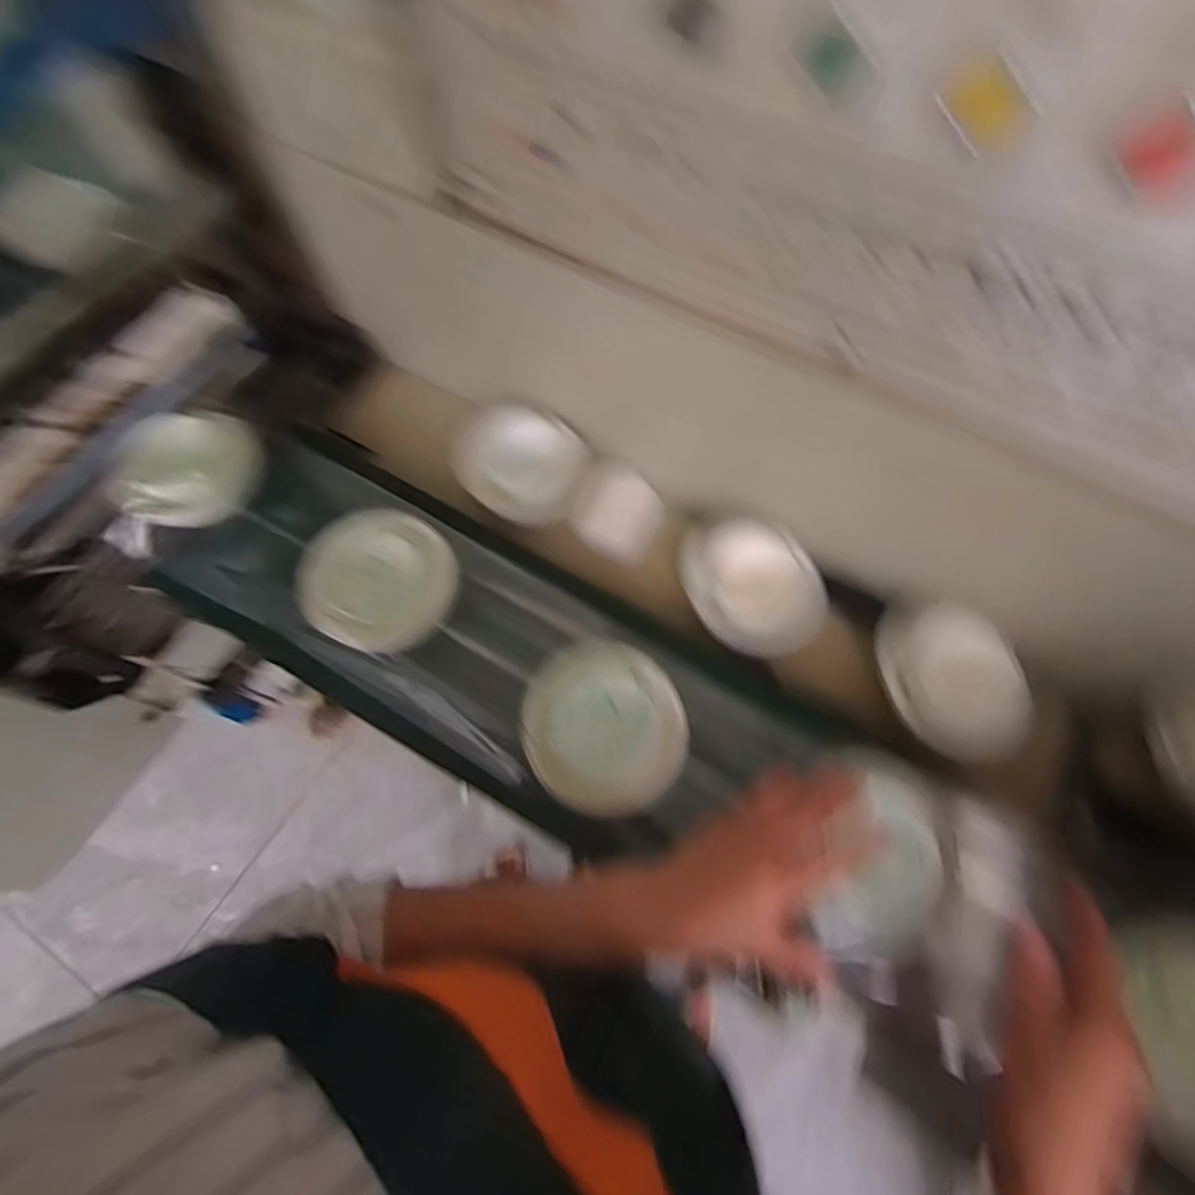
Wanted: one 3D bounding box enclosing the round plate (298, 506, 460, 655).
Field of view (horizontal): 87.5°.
[{"bbox_3d":[-0.172,-0.015,0.496,0.113,0.023,0.113,6,74,-22],"label":"round plate"}]

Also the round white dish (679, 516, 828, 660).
[{"bbox_3d":[0.138,-0.009,0.564,0.103,0.045,0.123,-39,80,5],"label":"round white dish"}]

